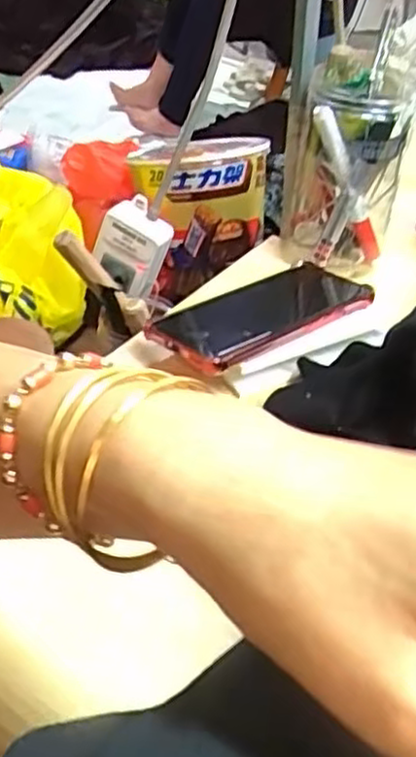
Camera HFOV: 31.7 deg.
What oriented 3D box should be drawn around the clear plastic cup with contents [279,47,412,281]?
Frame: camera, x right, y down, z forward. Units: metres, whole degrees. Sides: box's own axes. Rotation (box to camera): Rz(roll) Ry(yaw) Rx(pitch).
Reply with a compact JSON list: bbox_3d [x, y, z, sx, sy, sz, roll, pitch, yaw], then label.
[{"bbox_3d":[0.109,-0.170,0.596,0.086,0.166,0.082,3,42,-3],"label":"clear plastic cup with contents"}]

